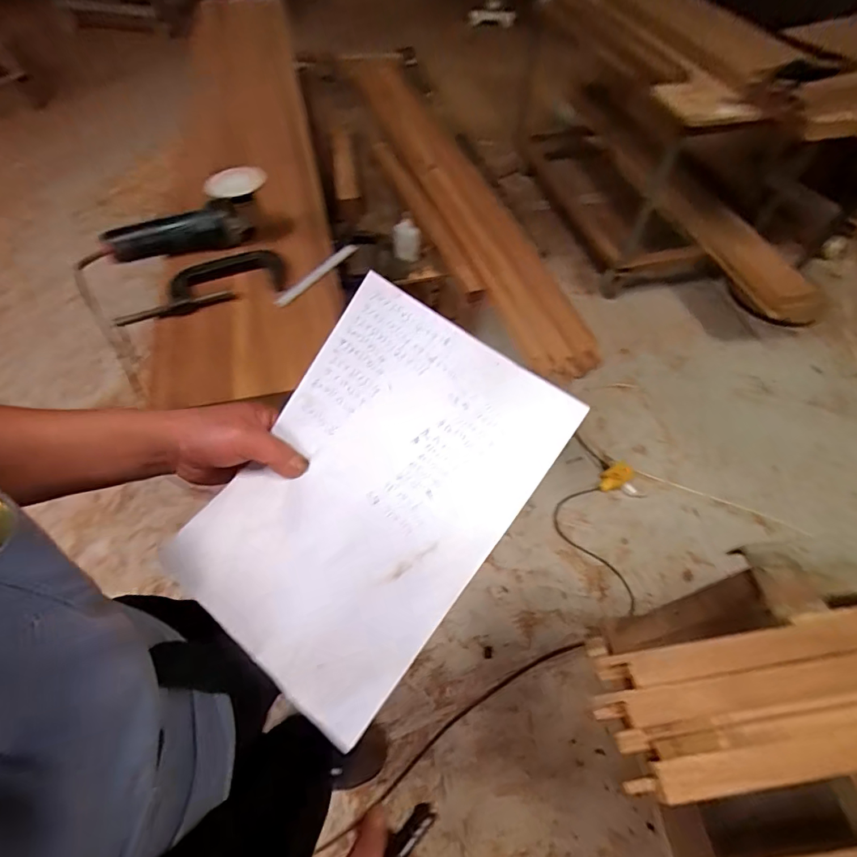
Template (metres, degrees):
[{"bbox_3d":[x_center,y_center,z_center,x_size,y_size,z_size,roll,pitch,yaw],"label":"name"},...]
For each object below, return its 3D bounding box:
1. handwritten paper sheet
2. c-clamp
[{"bbox_3d":[-0.048,0.042,0.351,0.205,0.039,0.288,35,82,16],"label":"handwritten paper sheet"},{"bbox_3d":[-0.377,-0.237,0.773,0.271,0.049,0.128,-20,58,-13],"label":"c-clamp"}]

